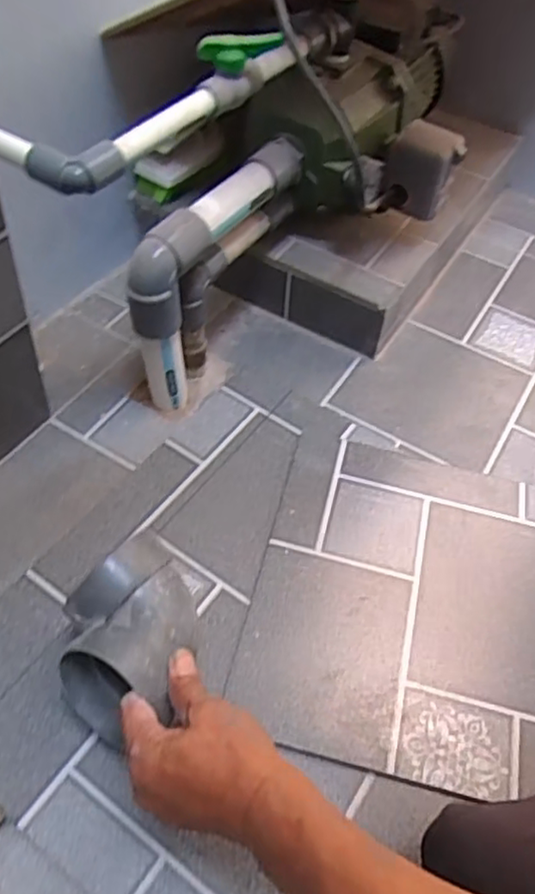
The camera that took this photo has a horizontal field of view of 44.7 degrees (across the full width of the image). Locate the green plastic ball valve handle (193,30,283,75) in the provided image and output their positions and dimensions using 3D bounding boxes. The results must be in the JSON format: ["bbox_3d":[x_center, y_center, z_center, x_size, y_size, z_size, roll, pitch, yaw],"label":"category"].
[{"bbox_3d":[-0.025,-0.361,0.591,0.076,0.032,0.022,-3,51,-5],"label":"green plastic ball valve handle"}]

